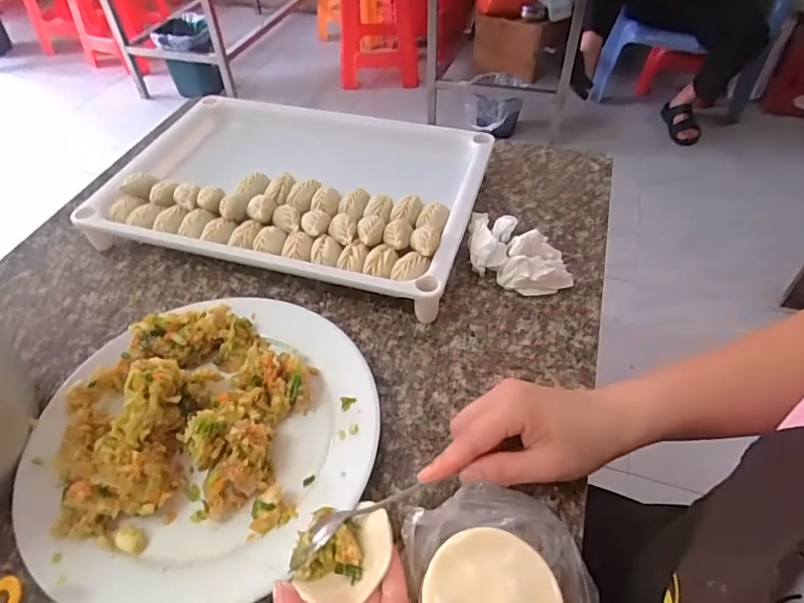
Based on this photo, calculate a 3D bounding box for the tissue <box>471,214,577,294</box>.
[{"bbox_3d":[0.110,-0.046,0.498,0.110,0.042,0.071,19,51,20],"label":"tissue"}]

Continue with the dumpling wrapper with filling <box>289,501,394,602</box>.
[{"bbox_3d":[-0.036,0.147,0.308,0.056,0.017,0.062,2,47,5],"label":"dumpling wrapper with filling"}]

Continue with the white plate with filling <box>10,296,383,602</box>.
[{"bbox_3d":[-0.143,0.089,0.374,0.228,0.065,0.241,-2,47,2],"label":"white plate with filling"}]

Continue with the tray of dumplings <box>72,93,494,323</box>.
[{"bbox_3d":[-0.126,-0.124,0.572,0.410,0.058,0.264,11,49,13],"label":"tray of dumplings"}]

